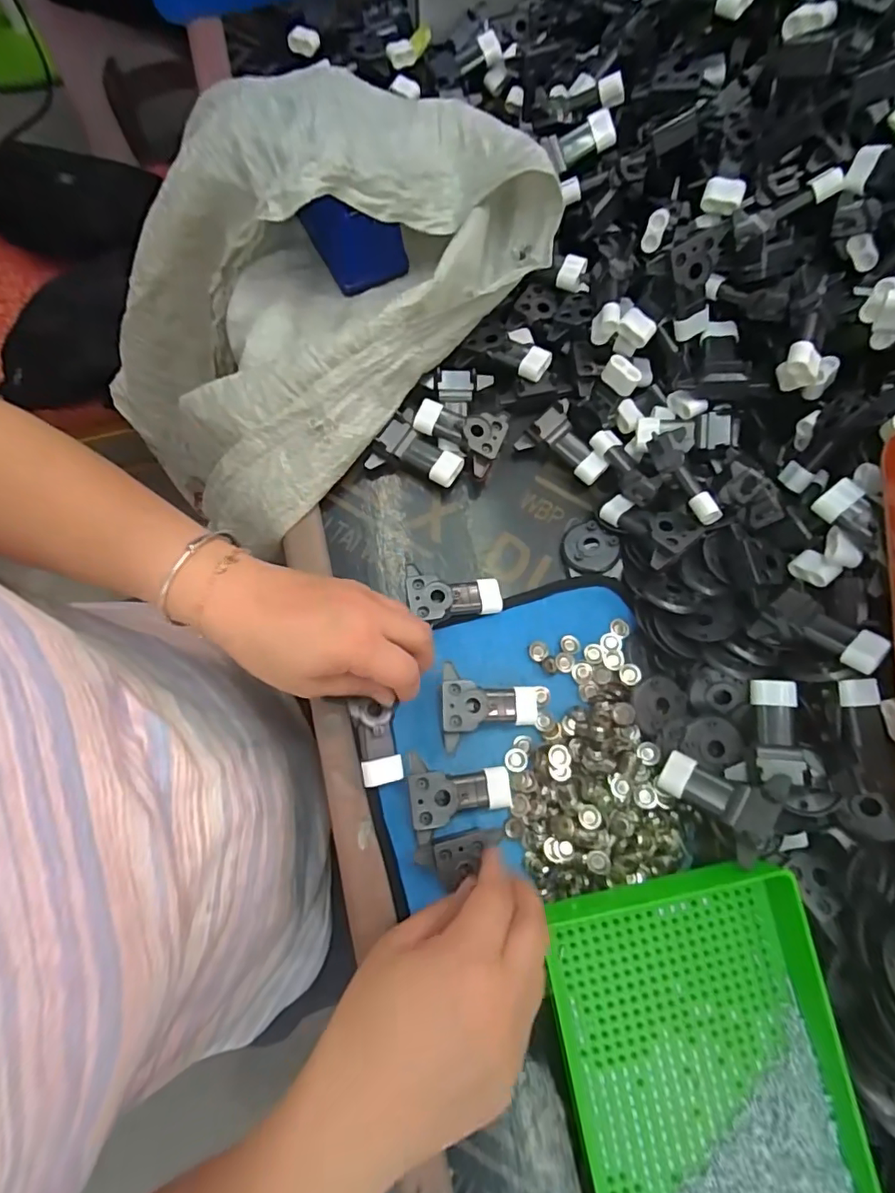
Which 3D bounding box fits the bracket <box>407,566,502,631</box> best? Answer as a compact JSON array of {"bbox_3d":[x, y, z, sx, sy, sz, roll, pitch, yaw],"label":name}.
[{"bbox_3d":[0.004,0.000,0.376,0.067,0.017,0.041,4,76,-16],"label":"bracket"}]

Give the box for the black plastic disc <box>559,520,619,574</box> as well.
[{"bbox_3d":[0.104,-0.035,0.394,0.040,0.011,0.037,0,77,-1],"label":"black plastic disc"}]

